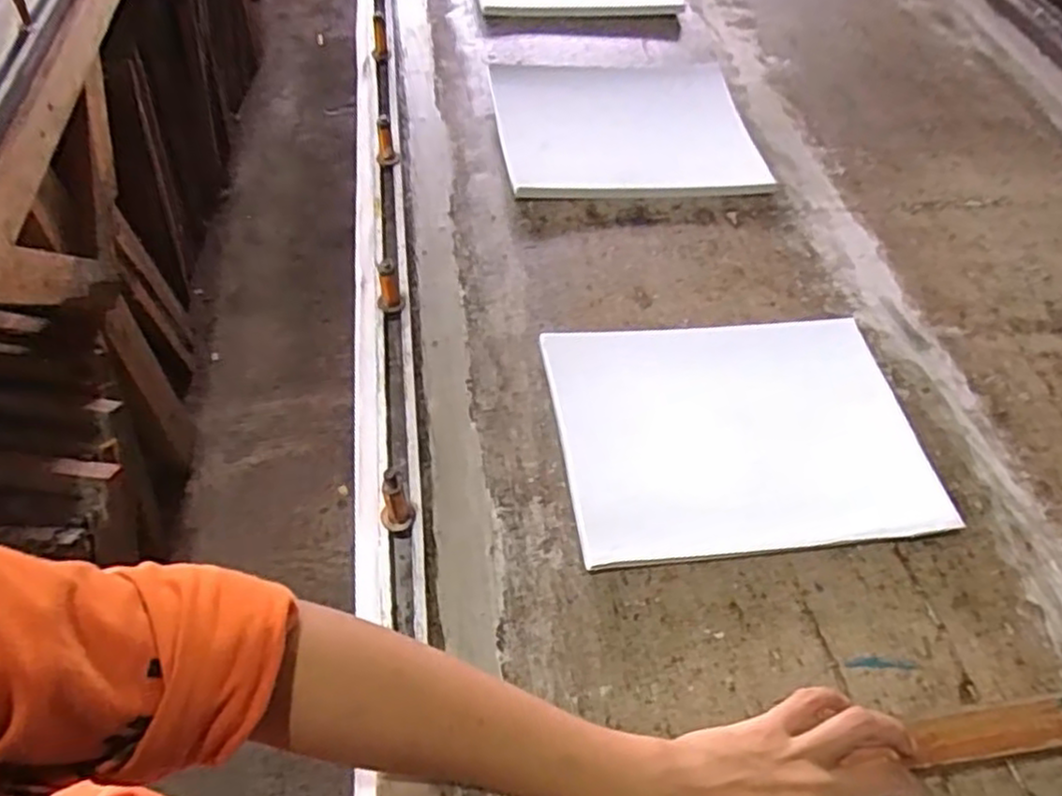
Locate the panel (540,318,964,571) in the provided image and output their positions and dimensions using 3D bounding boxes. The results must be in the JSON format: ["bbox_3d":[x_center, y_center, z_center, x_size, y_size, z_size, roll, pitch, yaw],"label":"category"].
[{"bbox_3d":[0.155,0.021,0.555,0.265,0.014,0.202,-4,56,-7],"label":"panel"}]

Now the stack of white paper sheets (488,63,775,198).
[{"bbox_3d":[0.102,-0.296,0.781,0.270,0.023,0.218,-5,54,-8],"label":"stack of white paper sheets"}]

